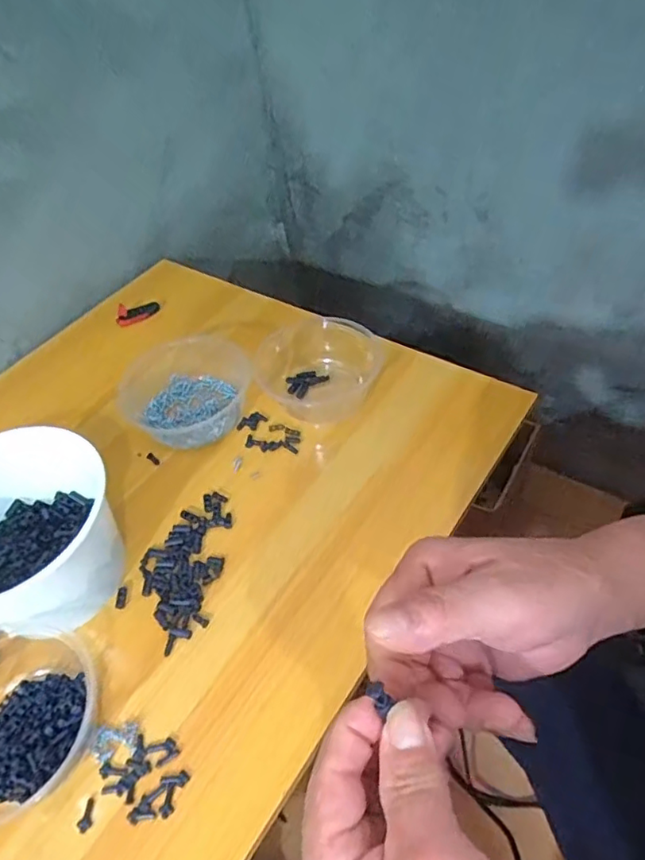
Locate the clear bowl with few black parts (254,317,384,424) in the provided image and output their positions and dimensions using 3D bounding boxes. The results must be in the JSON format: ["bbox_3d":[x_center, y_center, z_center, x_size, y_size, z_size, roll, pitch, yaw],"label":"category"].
[{"bbox_3d":[-0.001,-0.069,0.647,0.136,0.048,0.132,15,52,19],"label":"clear bowl with few black parts"}]

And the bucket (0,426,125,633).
[{"bbox_3d":[-0.256,0.087,0.494,0.148,0.114,0.139,-3,48,4],"label":"bucket"}]

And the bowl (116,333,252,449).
[{"bbox_3d":[-0.156,-0.048,0.640,0.130,0.059,0.128,-3,48,4],"label":"bowl"}]

